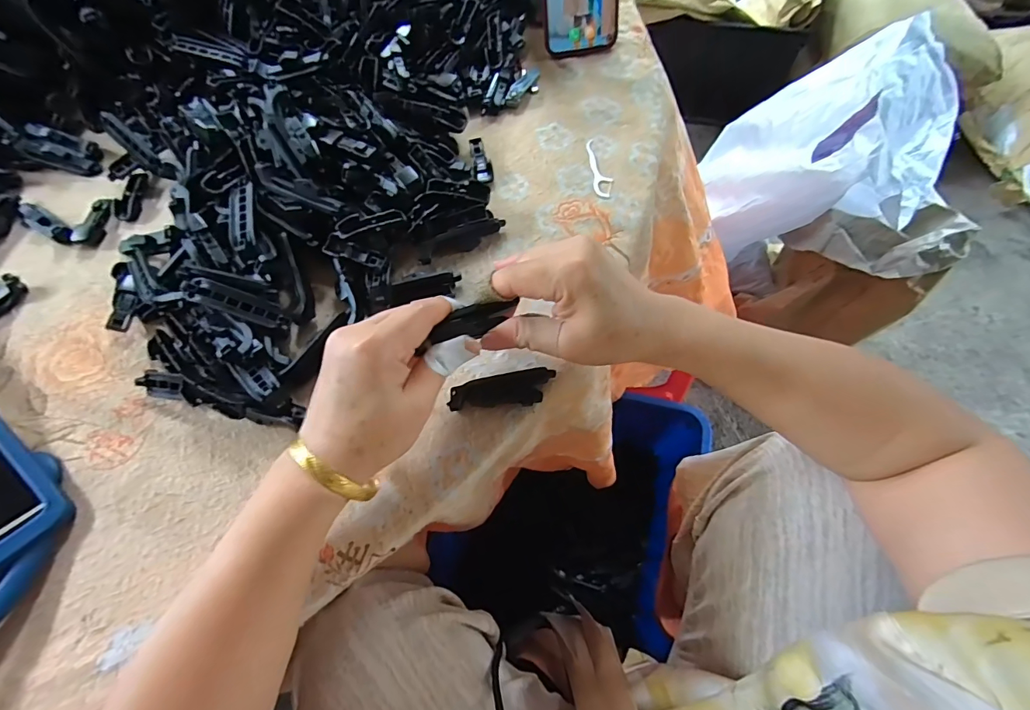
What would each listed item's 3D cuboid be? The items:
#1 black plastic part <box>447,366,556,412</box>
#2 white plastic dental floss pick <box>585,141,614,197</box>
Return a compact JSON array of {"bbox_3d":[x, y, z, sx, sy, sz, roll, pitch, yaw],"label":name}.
[{"bbox_3d":[-0.008,0.026,0.298,0.072,0.016,0.022,-10,67,-1],"label":"black plastic part"},{"bbox_3d":[0.076,-0.169,0.390,0.017,0.004,0.071,-5,67,1],"label":"white plastic dental floss pick"}]

